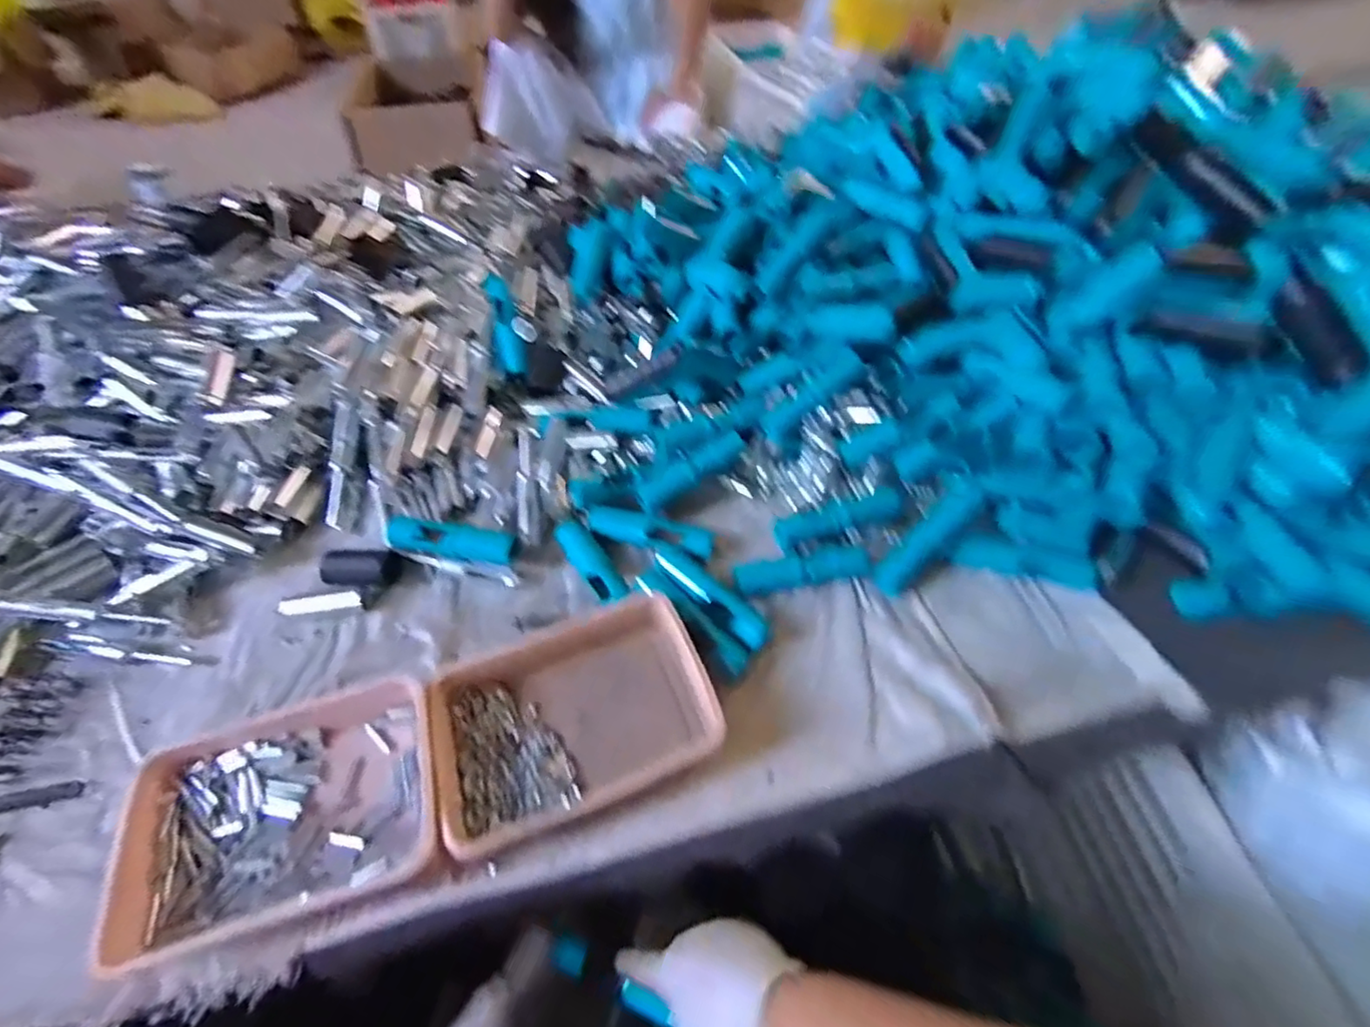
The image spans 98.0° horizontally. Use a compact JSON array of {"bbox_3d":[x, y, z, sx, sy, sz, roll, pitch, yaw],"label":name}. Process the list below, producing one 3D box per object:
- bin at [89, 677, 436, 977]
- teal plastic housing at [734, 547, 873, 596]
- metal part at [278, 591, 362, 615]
[{"bbox_3d":[-0.274,0.201,0.415,0.194,0.040,0.140,-14,53,-11],"label":"bin"},{"bbox_3d":[0.109,0.053,0.544,0.125,0.024,0.030,-9,52,-7],"label":"teal plastic housing"},{"bbox_3d":[-0.329,0.080,0.538,0.062,0.008,0.014,-4,45,-40],"label":"metal part"}]

